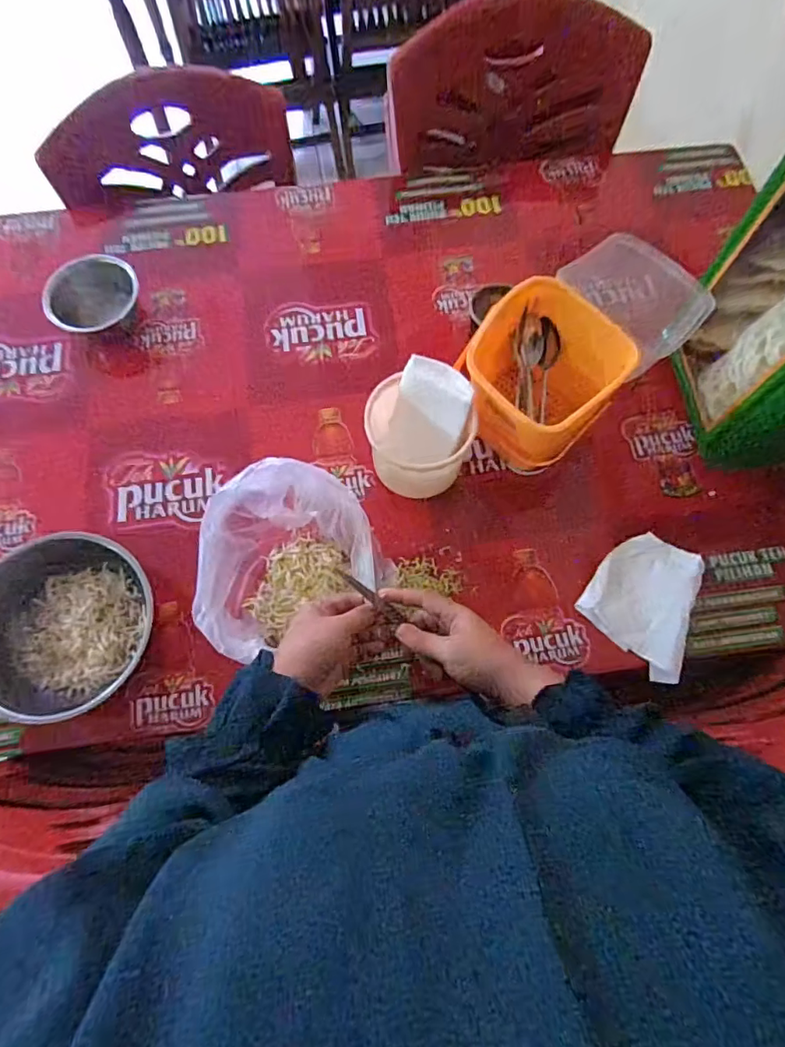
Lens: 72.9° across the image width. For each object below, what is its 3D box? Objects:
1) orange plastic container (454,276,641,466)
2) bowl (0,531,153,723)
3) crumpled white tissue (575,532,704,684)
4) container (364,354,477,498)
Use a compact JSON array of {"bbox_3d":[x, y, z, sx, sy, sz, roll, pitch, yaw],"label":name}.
[{"bbox_3d":[0.181,-0.172,0.648,0.155,0.138,0.161,-41,74,-13],"label":"orange plastic container"},{"bbox_3d":[-0.362,0.114,0.597,0.203,0.073,0.189,0,71,0],"label":"bowl"},{"bbox_3d":[0.300,0.087,0.616,0.125,0.033,0.137,37,75,12],"label":"crumpled white tissue"},{"bbox_3d":[0.029,-0.102,0.642,0.123,0.117,0.138,15,71,6],"label":"container"}]

